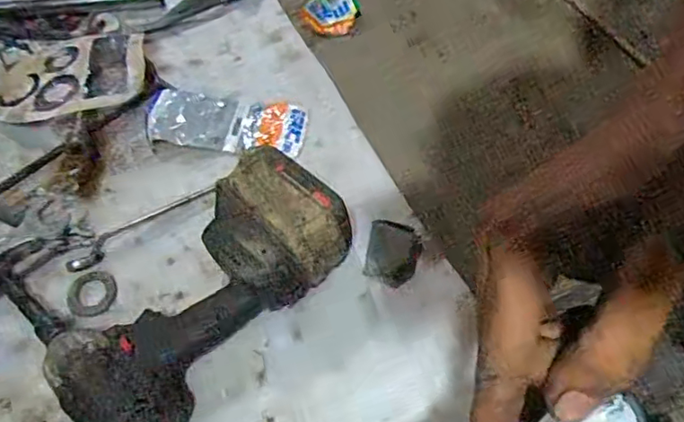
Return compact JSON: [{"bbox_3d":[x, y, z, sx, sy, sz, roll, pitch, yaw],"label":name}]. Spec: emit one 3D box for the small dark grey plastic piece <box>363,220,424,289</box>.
[{"bbox_3d":[0.047,0.038,0.522,0.047,0.006,0.063,9,54,9],"label":"small dark grey plastic piece"}]

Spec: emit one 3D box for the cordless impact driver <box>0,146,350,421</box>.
[{"bbox_3d":[-0.128,0.057,0.497,0.265,0.083,0.181,-43,63,-7],"label":"cordless impact driver"}]

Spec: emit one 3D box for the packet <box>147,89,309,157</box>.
[{"bbox_3d":[-0.130,-0.101,0.635,0.180,0.012,0.077,7,54,8],"label":"packet"}]

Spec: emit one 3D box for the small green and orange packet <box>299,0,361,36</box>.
[{"bbox_3d":[-0.018,-0.291,0.754,0.077,0.040,0.127,-4,53,0],"label":"small green and orange packet"}]

